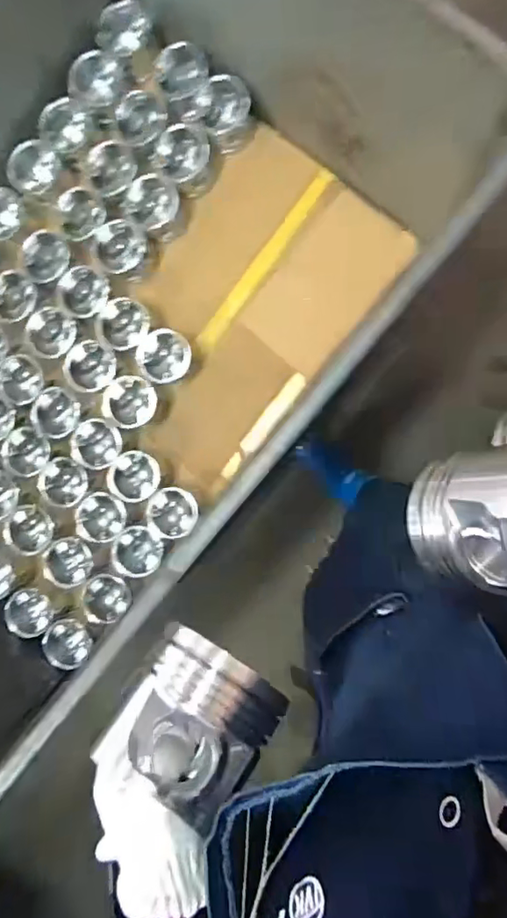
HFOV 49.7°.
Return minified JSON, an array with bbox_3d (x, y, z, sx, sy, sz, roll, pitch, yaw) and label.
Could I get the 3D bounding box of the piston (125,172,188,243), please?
[{"bbox_3d":[-0.179,-0.470,1.027,0.098,0.065,0.107,1,95,7],"label":"piston"}]

